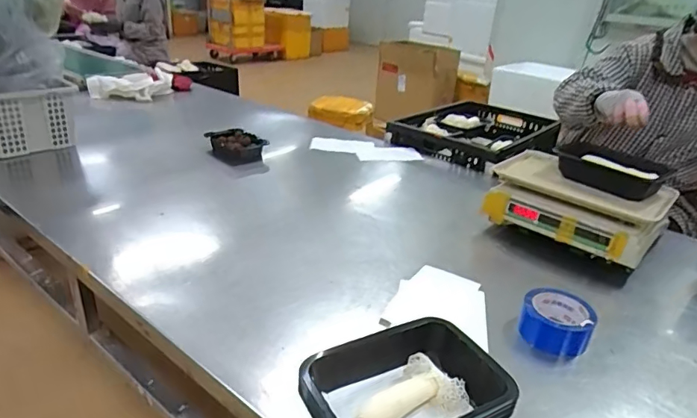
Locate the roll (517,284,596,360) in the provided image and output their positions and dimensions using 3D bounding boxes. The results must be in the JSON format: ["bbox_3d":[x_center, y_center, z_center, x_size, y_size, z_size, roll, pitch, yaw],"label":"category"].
[{"bbox_3d":[0.330,0.179,0.757,0.101,0.065,0.101,0,29,0],"label":"roll"}]

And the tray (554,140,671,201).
[{"bbox_3d":[0.566,-0.090,1.044,0.211,0.106,0.045,31,-7,24],"label":"tray"}]

